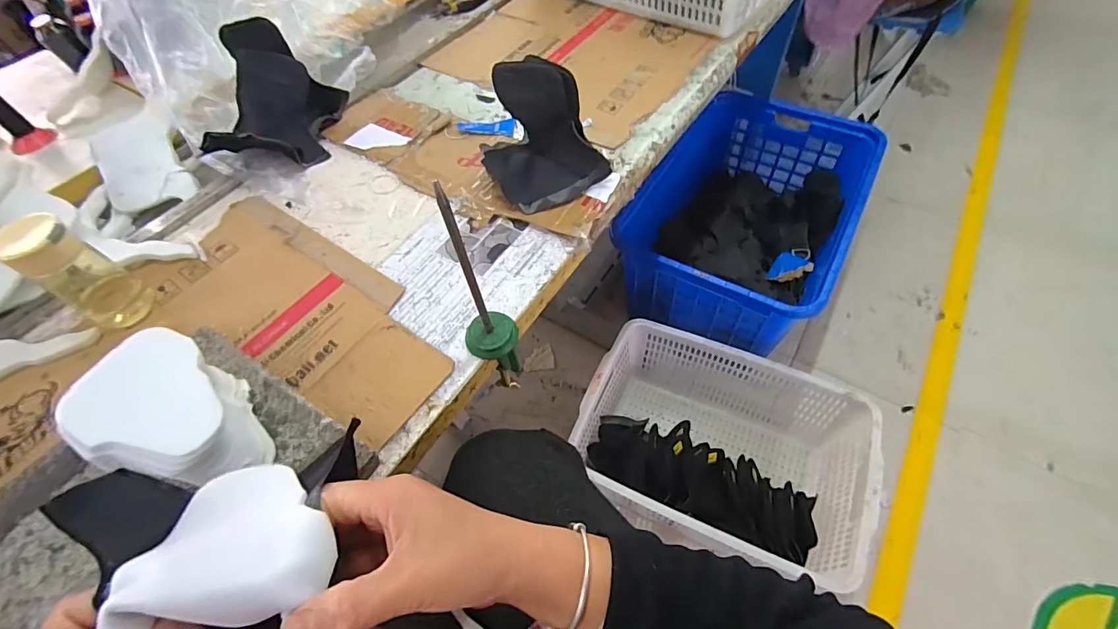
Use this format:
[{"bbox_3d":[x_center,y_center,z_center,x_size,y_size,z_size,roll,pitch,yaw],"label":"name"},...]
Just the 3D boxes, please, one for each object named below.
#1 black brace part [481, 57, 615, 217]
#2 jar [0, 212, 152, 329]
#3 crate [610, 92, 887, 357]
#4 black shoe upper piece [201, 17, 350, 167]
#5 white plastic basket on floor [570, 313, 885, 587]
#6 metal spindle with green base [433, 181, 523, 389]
[{"bbox_3d":[-0.030,-0.246,0.667,0.152,0.180,0.135,-27,58,-14],"label":"black brace part"},{"bbox_3d":[-0.572,-0.046,0.571,0.060,0.165,0.068,21,59,17],"label":"jar"},{"bbox_3d":[0.540,-0.274,1.366,0.494,0.319,0.797,26,61,21],"label":"crate"},{"bbox_3d":[-0.465,-0.333,0.748,0.159,0.150,0.197,5,56,7],"label":"black shoe upper piece"},{"bbox_3d":[0.358,0.298,1.099,0.585,0.245,0.407,18,58,16],"label":"white plastic basket on floor"},{"bbox_3d":[-0.079,-0.007,0.513,0.058,0.307,0.050,-14,55,-5],"label":"metal spindle with green base"}]

